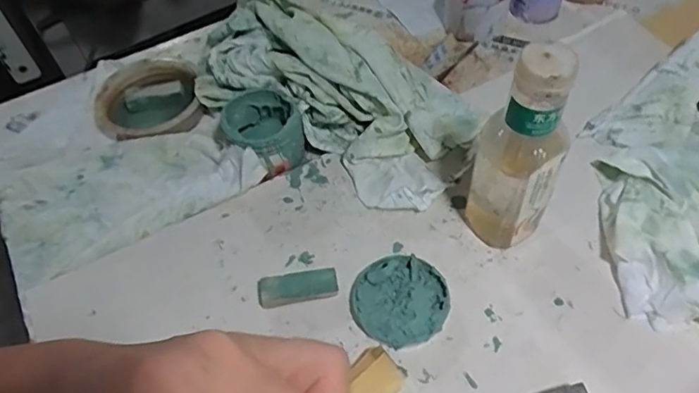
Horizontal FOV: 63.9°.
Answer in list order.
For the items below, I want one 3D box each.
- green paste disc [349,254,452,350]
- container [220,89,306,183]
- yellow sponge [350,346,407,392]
[{"bbox_3d":[0.045,0.089,0.487,0.082,0.013,0.078,-3,54,4],"label":"green paste disc"},{"bbox_3d":[-0.087,-0.067,0.573,0.075,0.051,0.082,-23,55,-11],"label":"container"},{"bbox_3d":[0.017,0.147,0.441,0.048,0.032,0.035,-40,60,-22],"label":"yellow sponge"}]

